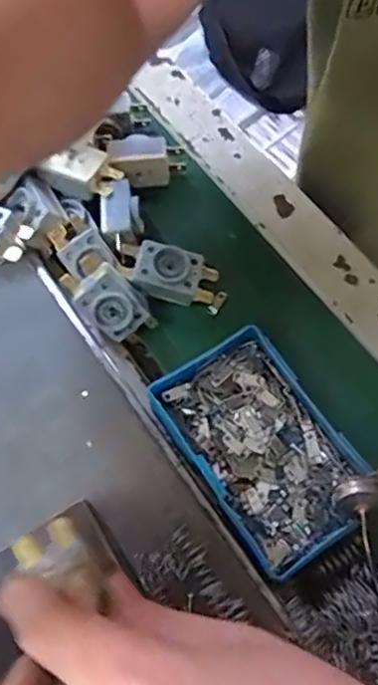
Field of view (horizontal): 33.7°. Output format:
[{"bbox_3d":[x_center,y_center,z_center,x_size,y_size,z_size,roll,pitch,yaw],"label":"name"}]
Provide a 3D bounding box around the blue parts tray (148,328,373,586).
[{"bbox_3d":[0.037,0.053,0.322,0.071,0.019,0.116,-33,68,-11],"label":"blue parts tray"}]

